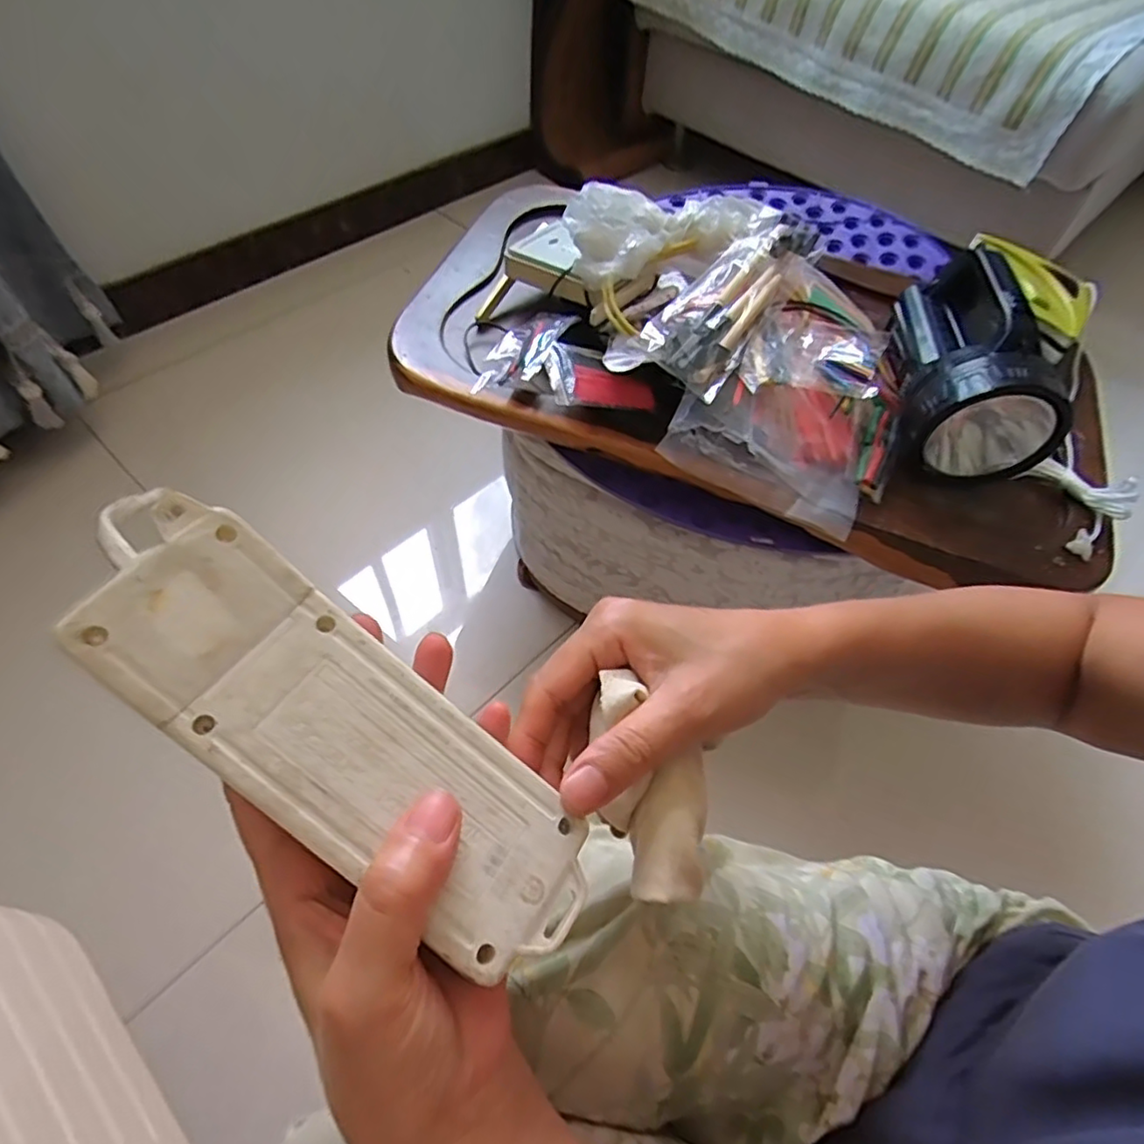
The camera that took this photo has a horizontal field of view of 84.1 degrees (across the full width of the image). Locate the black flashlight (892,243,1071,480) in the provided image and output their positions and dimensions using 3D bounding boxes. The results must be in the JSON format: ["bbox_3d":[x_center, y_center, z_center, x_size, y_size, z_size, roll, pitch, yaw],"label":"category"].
[{"bbox_3d":[0.344,-0.179,0.550,0.113,0.137,0.190,10,55,2],"label":"black flashlight"}]

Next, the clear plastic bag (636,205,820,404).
[{"bbox_3d":[0.135,-0.237,0.540,0.075,0.025,0.236,32,66,5],"label":"clear plastic bag"}]

